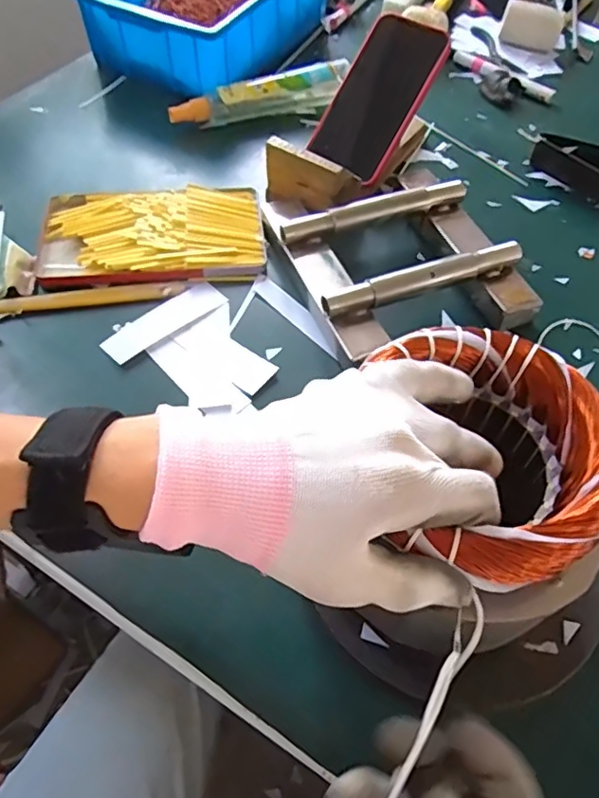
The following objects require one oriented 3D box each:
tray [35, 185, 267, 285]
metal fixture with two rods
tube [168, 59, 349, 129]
[{"bbox_3d":[-0.134,-0.153,0.533,0.196,0.016,0.120,-6,56,-7],"label":"tray"},{"bbox_3d":[0.081,-0.129,0.506,0.182,0.042,0.208,-20,58,-16],"label":"metal fixture with two rods"},{"bbox_3d":[-0.038,-0.345,0.663,0.216,0.041,0.032,-23,59,-17],"label":"tube"}]

